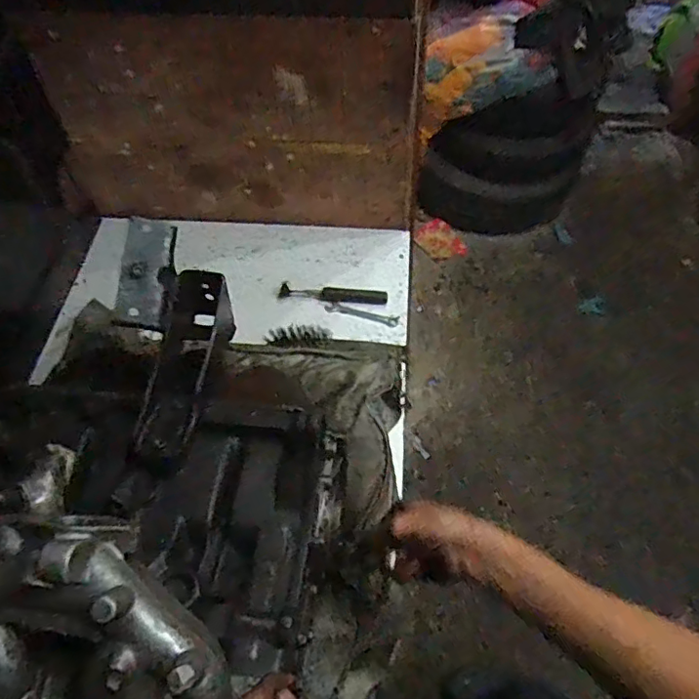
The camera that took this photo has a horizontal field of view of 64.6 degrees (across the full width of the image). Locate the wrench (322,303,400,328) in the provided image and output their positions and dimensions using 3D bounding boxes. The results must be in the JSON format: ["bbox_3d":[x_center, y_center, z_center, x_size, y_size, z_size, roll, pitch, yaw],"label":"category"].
[{"bbox_3d":[0.019,-0.056,0.876,0.118,0.004,0.021,13,54,5],"label":"wrench"}]

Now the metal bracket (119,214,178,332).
[{"bbox_3d":[-0.195,-0.075,0.539,0.049,0.020,0.106,7,82,-20],"label":"metal bracket"}]

